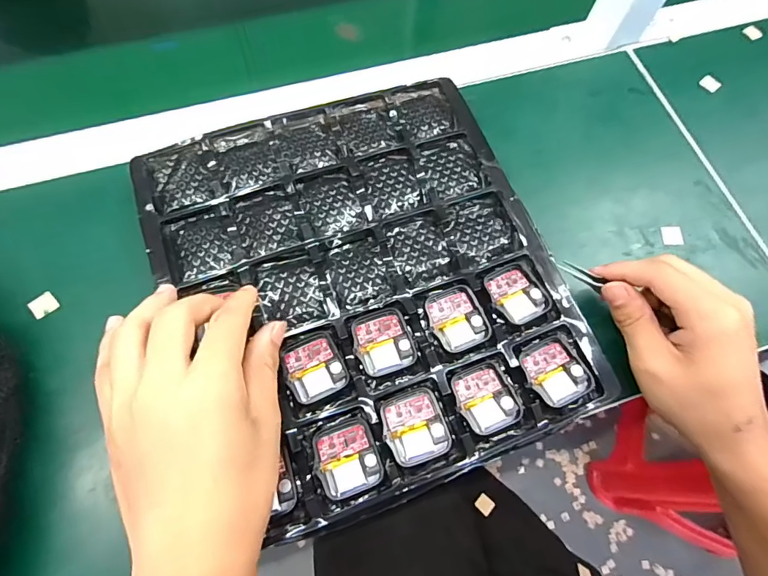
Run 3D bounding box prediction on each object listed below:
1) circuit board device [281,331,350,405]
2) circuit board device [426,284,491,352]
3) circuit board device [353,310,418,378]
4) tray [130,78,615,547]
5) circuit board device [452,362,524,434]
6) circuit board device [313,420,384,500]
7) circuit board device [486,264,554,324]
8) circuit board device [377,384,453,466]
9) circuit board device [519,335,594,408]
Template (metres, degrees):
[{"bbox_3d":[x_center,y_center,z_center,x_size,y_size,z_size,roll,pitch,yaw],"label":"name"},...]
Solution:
[{"bbox_3d":[-0.045,0.051,0.281,0.036,0.004,0.042,-24,72,-11],"label":"circuit board device"},{"bbox_3d":[0.050,0.021,0.296,0.037,0.007,0.042,-20,72,-10],"label":"circuit board device"},{"bbox_3d":[0.000,0.035,0.289,0.037,0.004,0.041,-16,71,-9],"label":"circuit board device"},{"bbox_3d":[-0.015,-0.014,0.307,0.249,0.015,0.288,-21,72,-10],"label":"tray"},{"bbox_3d":[0.066,0.071,0.281,0.038,0.008,0.042,-18,71,-9],"label":"circuit board device"},{"bbox_3d":[-0.022,0.103,0.262,0.037,0.005,0.041,-15,71,-8],"label":"circuit board device"},{"bbox_3d":[0.093,0.005,0.304,0.034,0.004,0.042,-29,73,-13],"label":"circuit board device"},{"bbox_3d":[0.019,0.085,0.269,0.036,0.005,0.043,-13,71,-8],"label":"circuit board device"},{"bbox_3d":[0.114,0.055,0.287,0.037,0.008,0.041,-26,73,-12],"label":"circuit board device"}]

